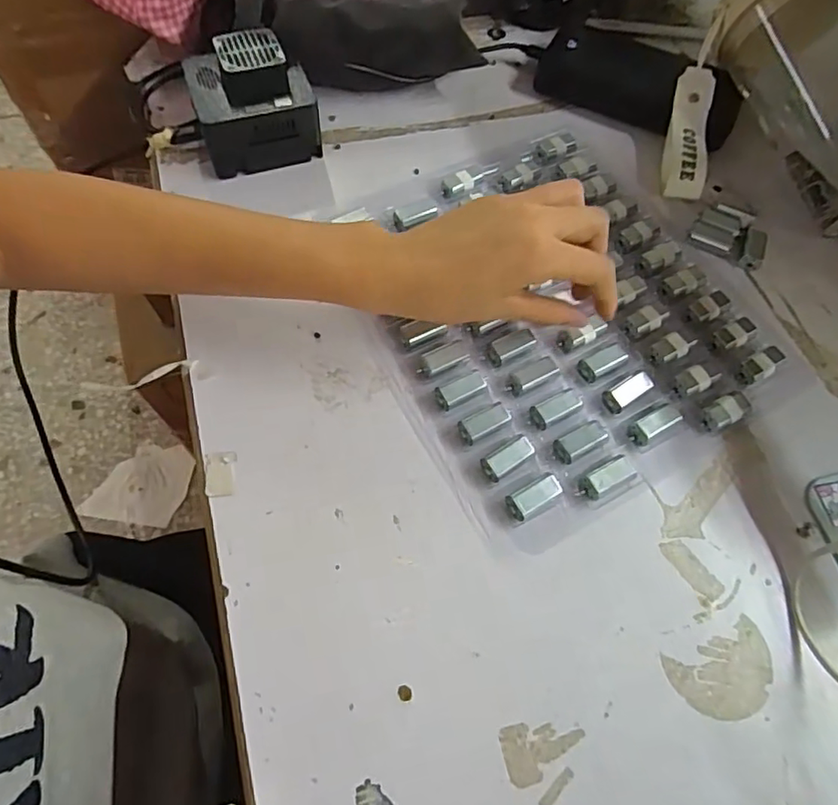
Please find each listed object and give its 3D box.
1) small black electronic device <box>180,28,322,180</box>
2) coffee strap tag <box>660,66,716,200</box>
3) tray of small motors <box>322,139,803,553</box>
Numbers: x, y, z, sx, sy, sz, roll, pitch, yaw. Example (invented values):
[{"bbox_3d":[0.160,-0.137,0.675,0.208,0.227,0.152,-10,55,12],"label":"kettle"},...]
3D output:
[{"bbox_3d":[-0.116,-0.205,0.393,0.080,0.060,0.072,-16,66,-11],"label":"small black electronic device"},{"bbox_3d":[0.201,-0.201,0.419,0.028,0.018,0.104,11,79,2],"label":"coffee strap tag"},{"bbox_3d":[0.085,-0.067,0.359,0.215,0.013,0.255,-26,68,-15],"label":"tray of small motors"}]

